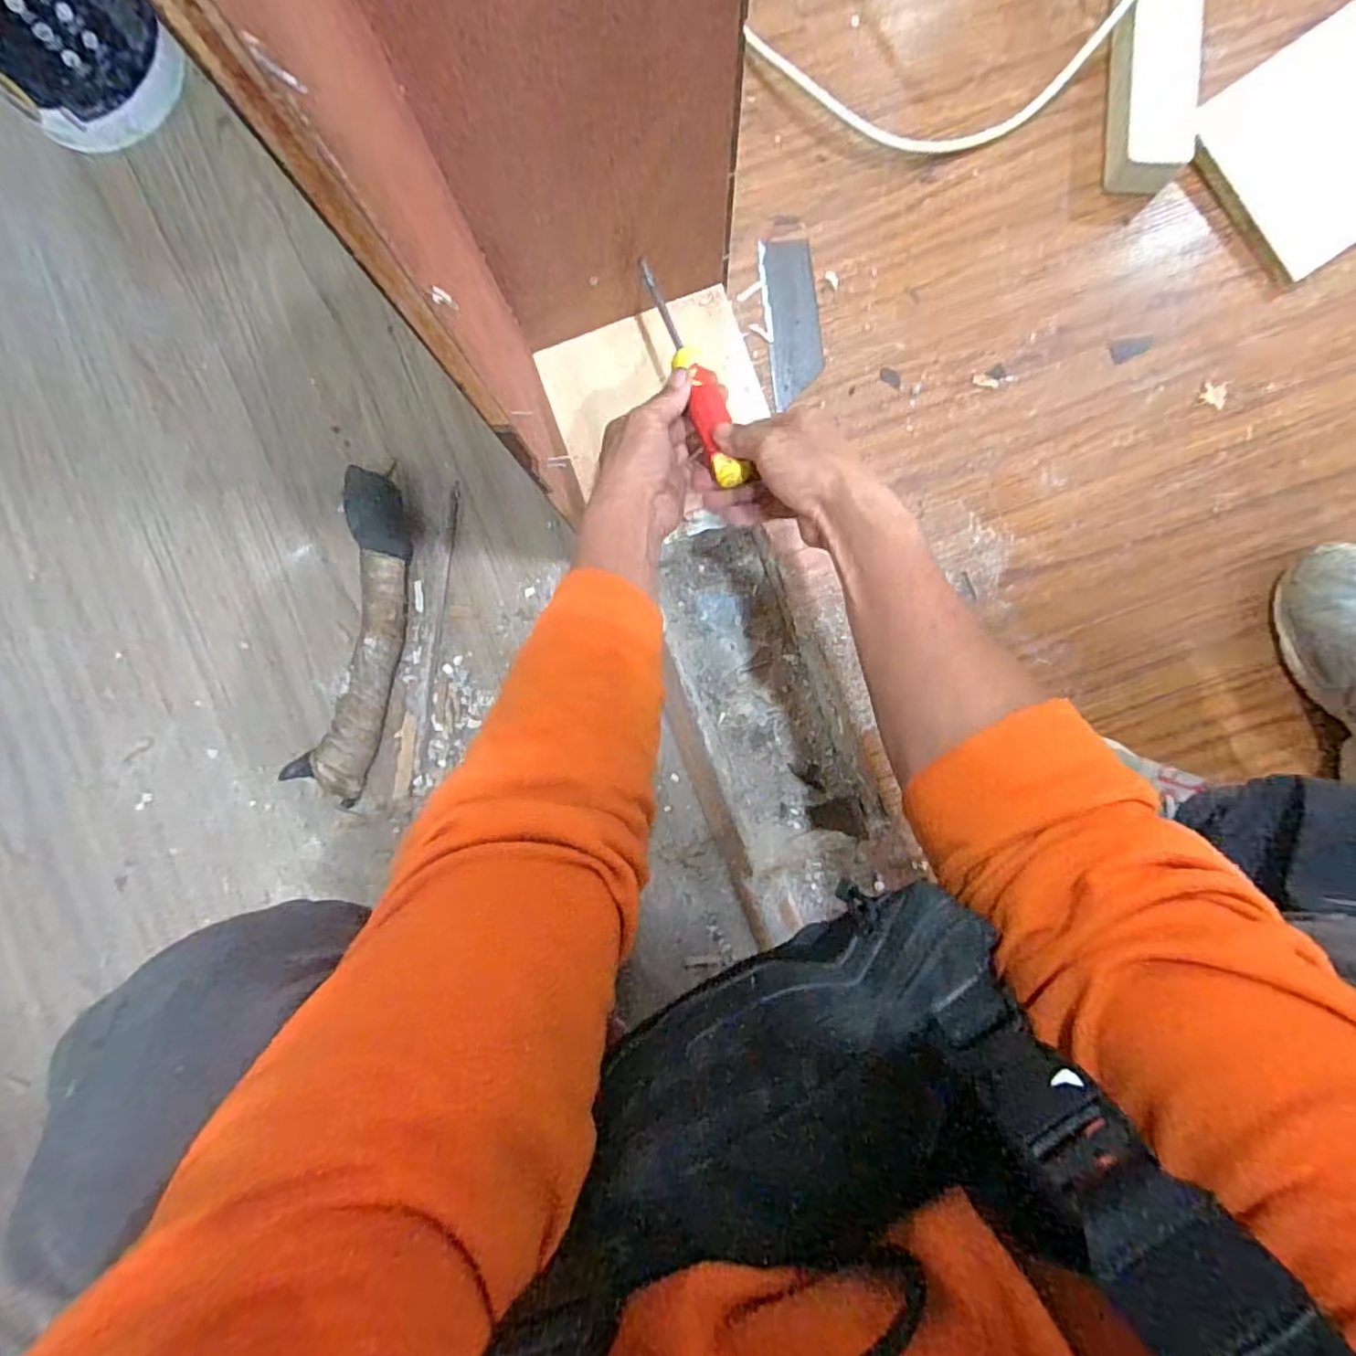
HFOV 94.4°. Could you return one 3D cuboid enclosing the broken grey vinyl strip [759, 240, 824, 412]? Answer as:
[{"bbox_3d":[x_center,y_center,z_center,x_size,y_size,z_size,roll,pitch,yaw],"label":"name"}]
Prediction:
[{"bbox_3d":[0.111,-0.342,0.601,0.049,0.004,0.151,-6,90,1],"label":"broken grey vinyl strip"}]

